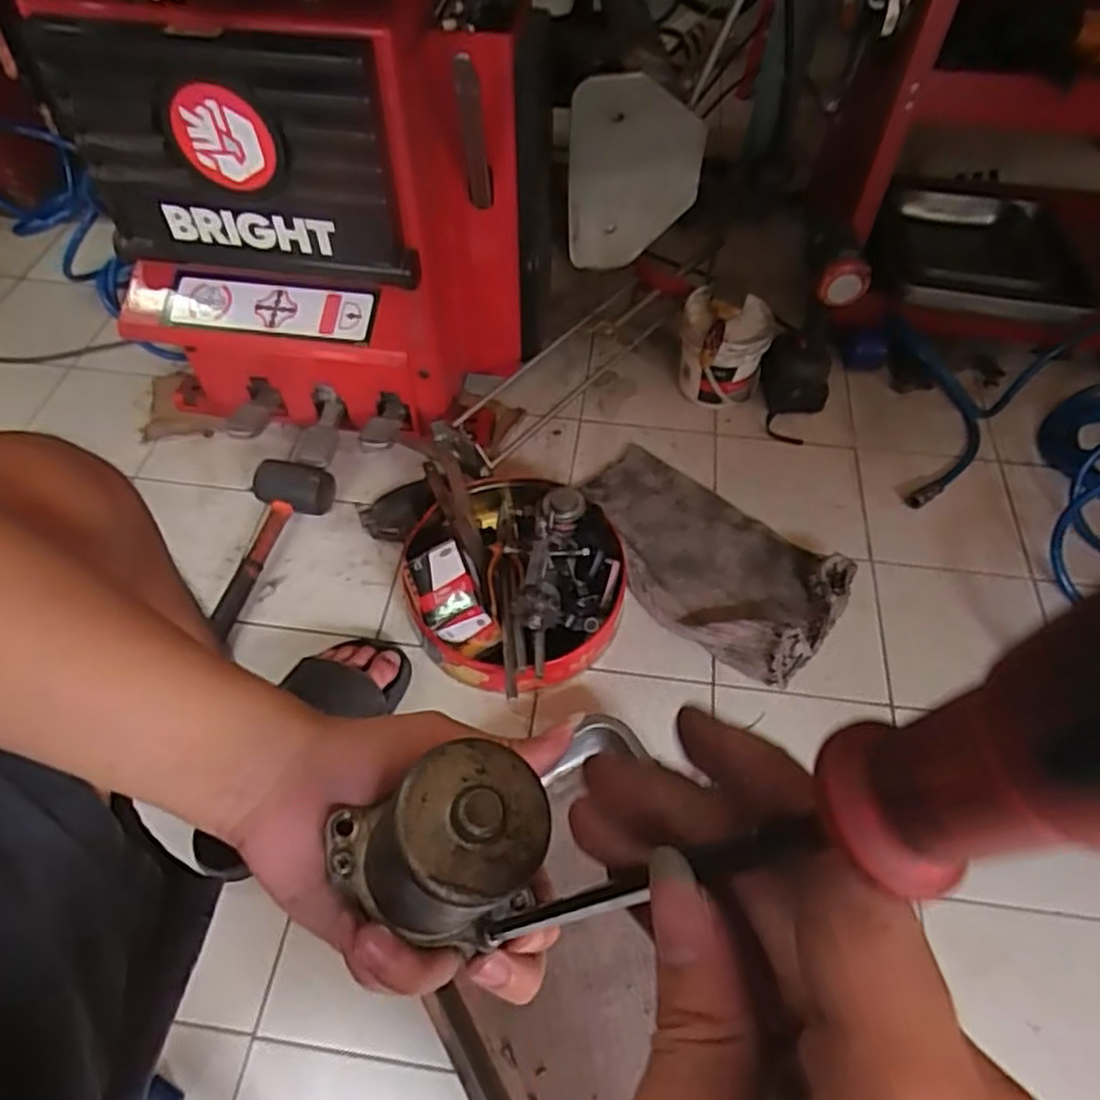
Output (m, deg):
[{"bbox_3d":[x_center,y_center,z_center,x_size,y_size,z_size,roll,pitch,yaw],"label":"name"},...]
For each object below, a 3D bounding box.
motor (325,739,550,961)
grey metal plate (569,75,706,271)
[{"bbox_3d":[-0.036,0.100,0.246,0.052,0.083,0.046,11,50,-28],"label":"motor"},{"bbox_3d":[0.105,-0.462,0.929,0.163,0.256,0.013,-8,64,-2],"label":"grey metal plate"}]

